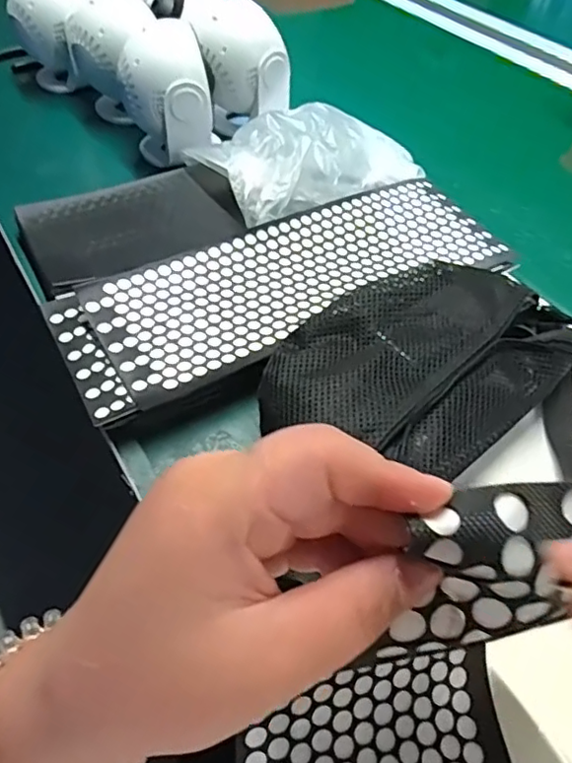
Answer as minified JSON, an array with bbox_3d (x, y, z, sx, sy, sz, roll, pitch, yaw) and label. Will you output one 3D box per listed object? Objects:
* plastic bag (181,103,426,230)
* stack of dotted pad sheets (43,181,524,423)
[{"bbox_3d":[0.029,-0.222,0.579,0.201,0.063,0.133,-20,52,-18],"label":"plastic bag"},{"bbox_3d":[0.008,-0.088,0.492,0.387,0.025,0.130,-23,53,-20],"label":"stack of dotted pad sheets"}]

